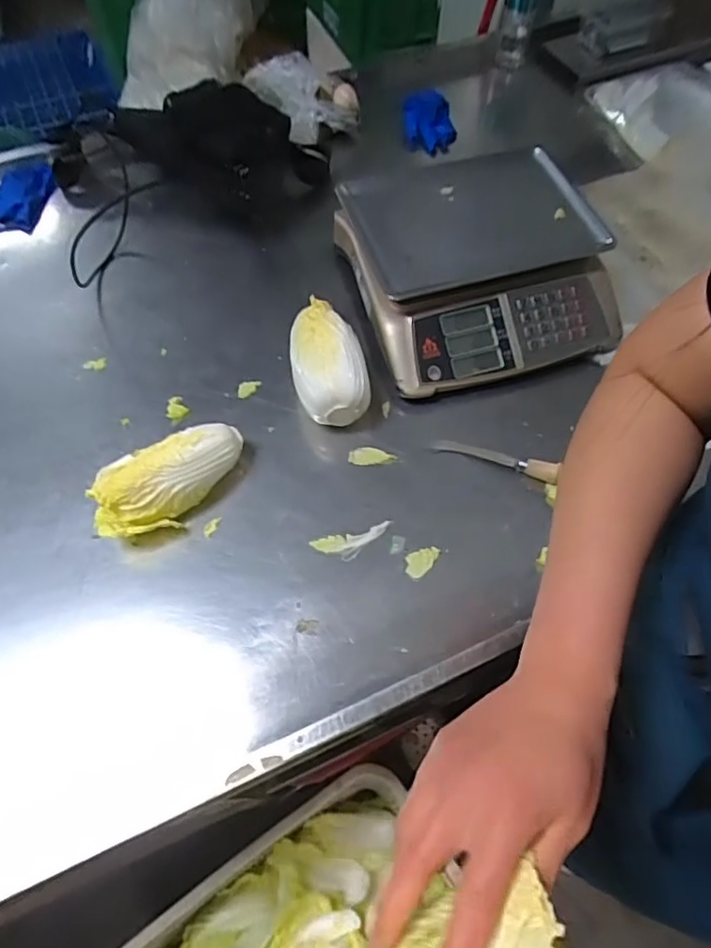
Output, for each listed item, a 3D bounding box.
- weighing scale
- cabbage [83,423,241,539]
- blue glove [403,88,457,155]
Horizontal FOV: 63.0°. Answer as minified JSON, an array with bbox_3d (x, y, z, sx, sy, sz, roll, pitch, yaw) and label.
[{"bbox_3d":[0.157,-0.283,0.763,0.306,0.111,0.305,-16,68,-7],"label":"weighing scale"},{"bbox_3d":[-0.214,0.007,0.680,0.185,0.077,0.084,-25,64,-15],"label":"cabbage"},{"bbox_3d":[0.106,-0.508,0.832,0.074,0.070,0.047,6,61,3],"label":"blue glove"}]

